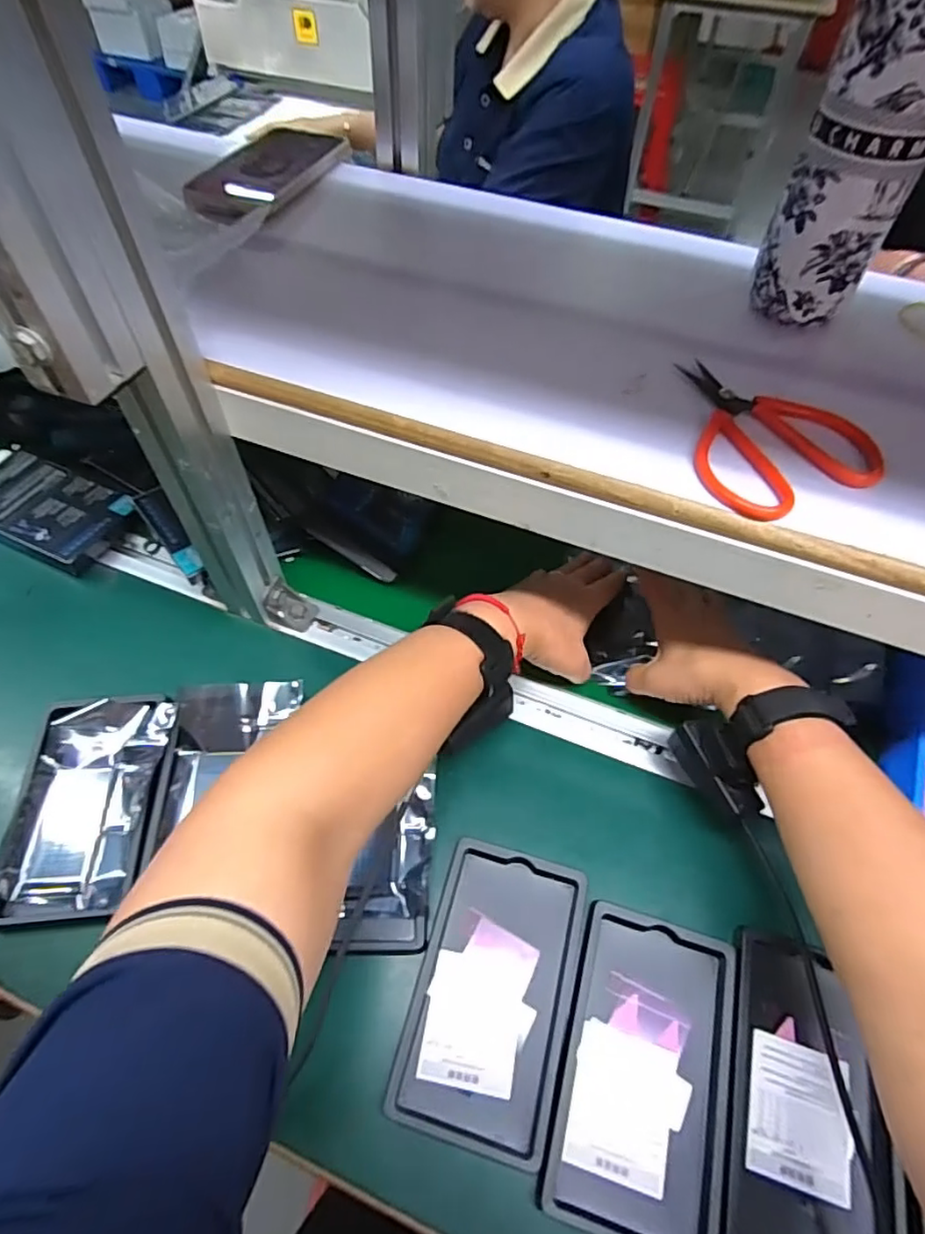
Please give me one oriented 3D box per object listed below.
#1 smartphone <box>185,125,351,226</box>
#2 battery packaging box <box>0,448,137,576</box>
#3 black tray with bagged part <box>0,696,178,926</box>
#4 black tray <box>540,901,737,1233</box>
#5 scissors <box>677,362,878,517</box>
[{"bbox_3d":[-0.153,-0.368,0.502,0.079,0.014,0.167,15,56,8],"label":"smartphone"},{"bbox_3d":[-0.413,-0.109,0.588,0.176,0.024,0.098,23,58,13],"label":"battery packaging box"},{"bbox_3d":[-0.267,0.130,0.438,0.100,0.022,0.157,0,55,-3],"label":"black tray with bagged part"},{"bbox_3d":[0.108,0.268,0.366,0.092,0.020,0.157,16,56,8],"label":"black tray"},{"bbox_3d":[0.165,-0.108,0.345,0.099,0.011,0.119,-18,58,-14],"label":"scissors"}]

